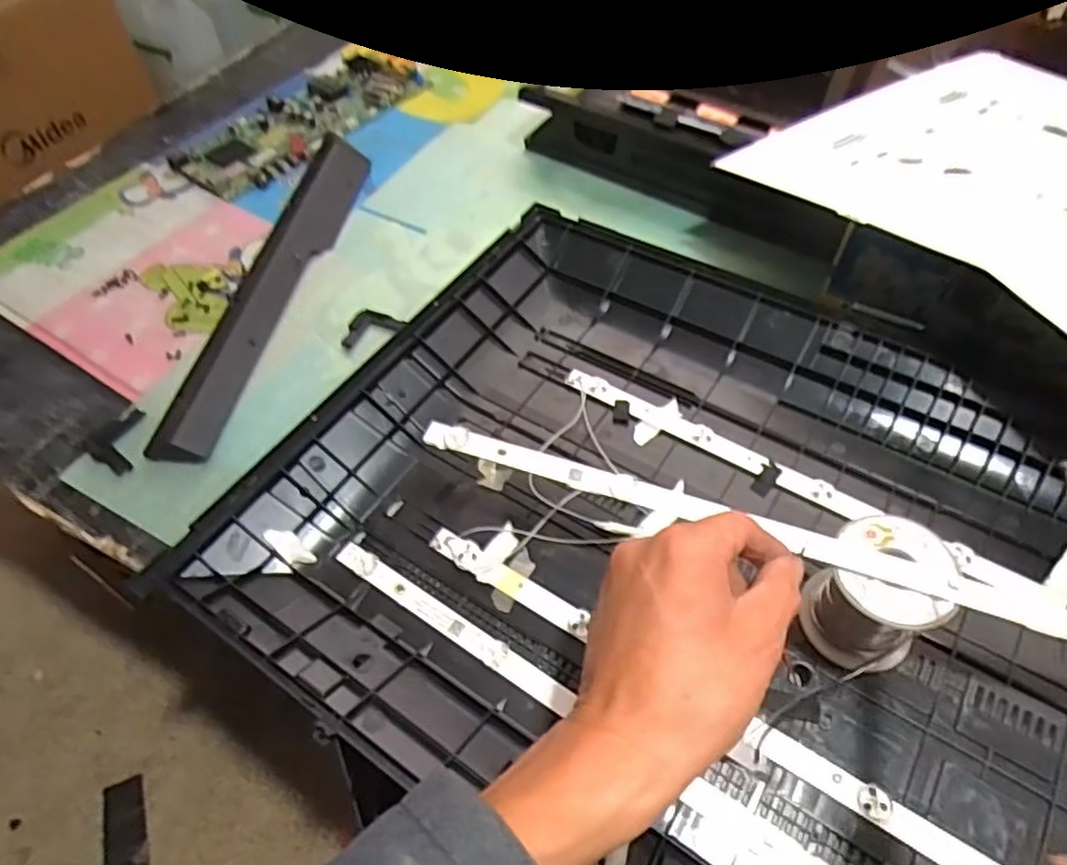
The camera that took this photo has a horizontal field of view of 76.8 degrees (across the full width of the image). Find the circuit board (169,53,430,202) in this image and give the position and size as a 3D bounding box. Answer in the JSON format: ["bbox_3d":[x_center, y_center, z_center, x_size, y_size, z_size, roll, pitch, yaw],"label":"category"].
[{"bbox_3d":[-0.250,-0.341,0.744,0.109,0.021,0.284,29,58,18],"label":"circuit board"}]

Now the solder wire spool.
[{"bbox_3d":[0.185,0.090,0.367,0.058,0.070,0.058,1,53,-1],"label":"solder wire spool"}]

